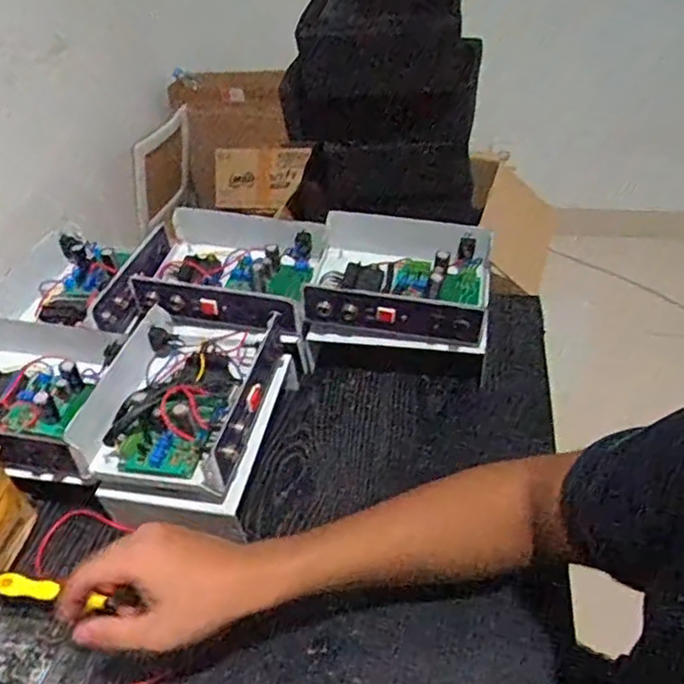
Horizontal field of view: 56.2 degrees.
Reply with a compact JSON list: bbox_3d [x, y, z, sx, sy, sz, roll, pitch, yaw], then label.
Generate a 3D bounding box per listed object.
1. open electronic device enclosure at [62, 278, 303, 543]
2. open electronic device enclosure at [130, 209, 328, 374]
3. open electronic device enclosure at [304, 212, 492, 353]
[{"bbox_3d":[-0.161,0.050,0.669,0.190,0.083,0.245,3,44,10],"label":"open electronic device enclosure"},{"bbox_3d":[-0.137,-0.090,0.800,0.217,0.065,0.187,2,44,9],"label":"open electronic device enclosure"},{"bbox_3d":[0.067,-0.071,0.754,0.208,0.068,0.147,3,44,11],"label":"open electronic device enclosure"}]

